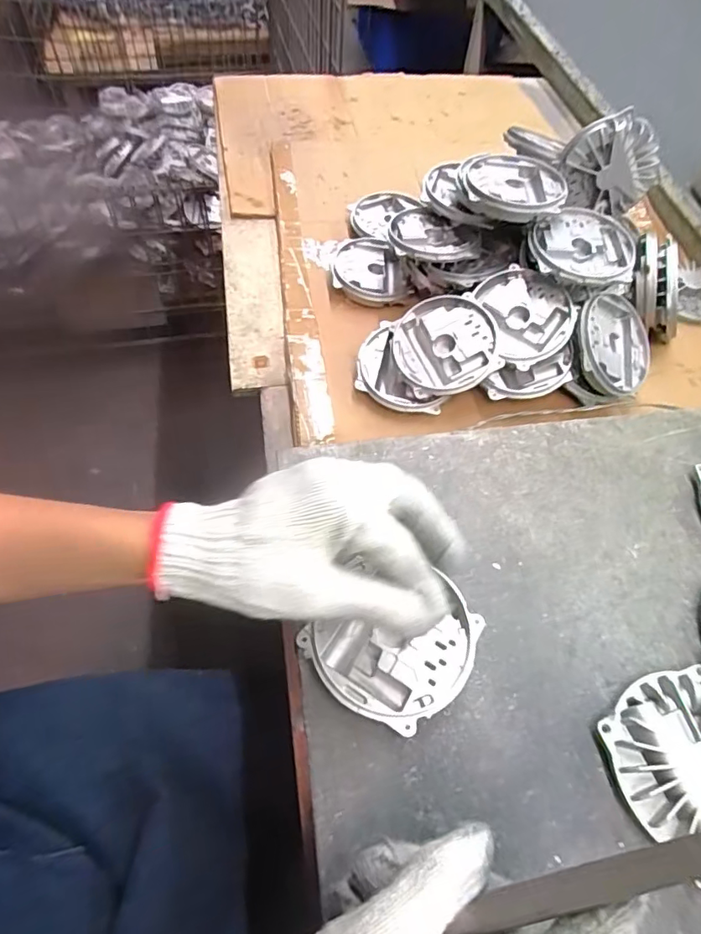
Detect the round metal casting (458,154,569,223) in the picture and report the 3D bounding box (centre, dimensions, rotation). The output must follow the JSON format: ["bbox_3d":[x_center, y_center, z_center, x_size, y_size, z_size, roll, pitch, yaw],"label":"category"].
[{"bbox_3d":[0.176,-0.304,0.579,0.108,0.027,0.106,6,57,0],"label":"round metal casting"}]

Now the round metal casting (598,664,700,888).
[{"bbox_3d":[0.219,0.183,0.327,0.107,0.018,0.105,2,57,-3],"label":"round metal casting"}]

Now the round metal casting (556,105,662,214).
[{"bbox_3d":[0.291,-0.337,0.595,0.103,0.096,0.021,6,57,0],"label":"round metal casting"}]

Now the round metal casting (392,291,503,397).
[{"bbox_3d":[0.100,-0.126,0.558,0.105,0.023,0.105,-16,72,9],"label":"round metal casting"}]

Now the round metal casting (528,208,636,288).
[{"bbox_3d":[0.249,-0.233,0.562,0.113,0.021,0.104,2,57,-3],"label":"round metal casting"}]

